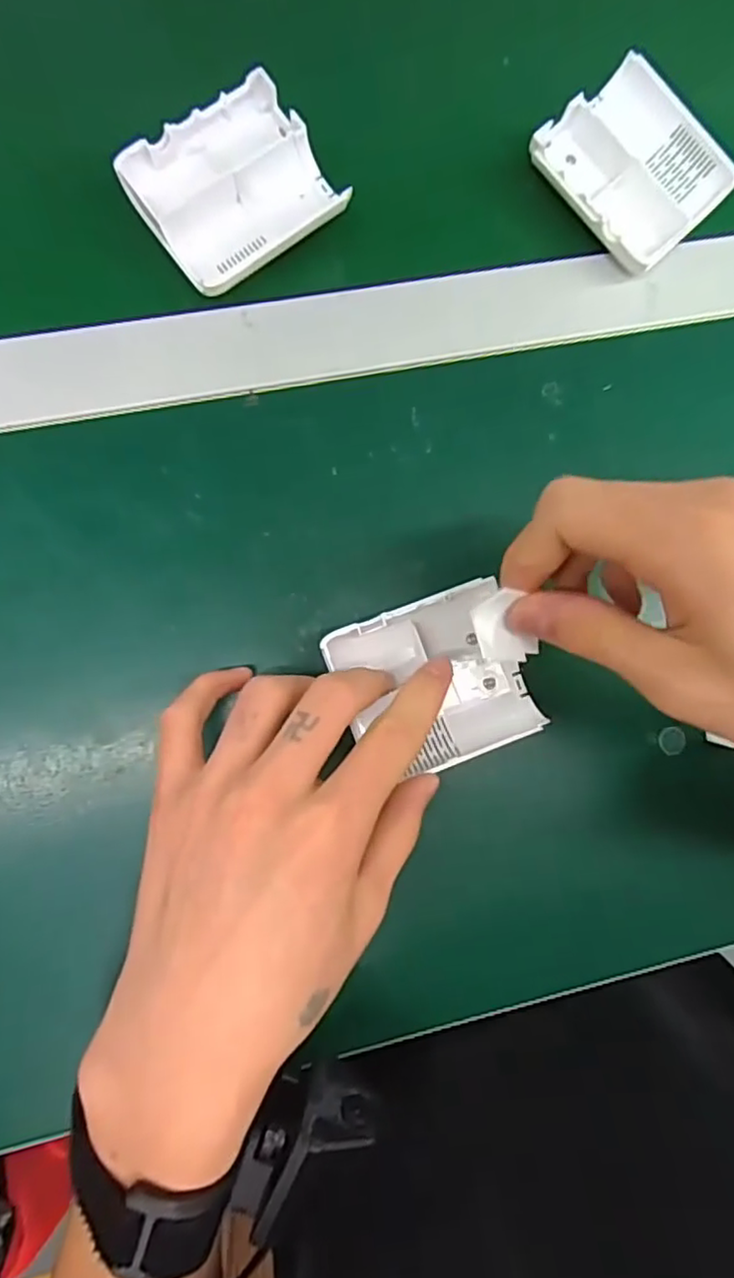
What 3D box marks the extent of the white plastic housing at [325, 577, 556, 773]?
[{"bbox_3d":[0.029,0.018,0.276,0.078,0.020,0.069,-20,91,-6],"label":"white plastic housing"}]

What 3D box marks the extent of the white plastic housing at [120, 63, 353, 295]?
[{"bbox_3d":[-0.058,-0.201,0.285,0.081,0.018,0.065,-37,95,-10],"label":"white plastic housing"}]

